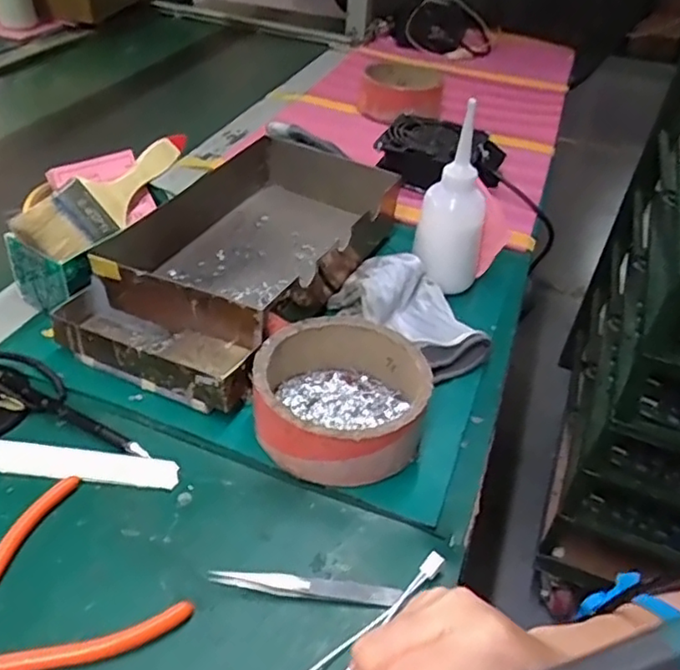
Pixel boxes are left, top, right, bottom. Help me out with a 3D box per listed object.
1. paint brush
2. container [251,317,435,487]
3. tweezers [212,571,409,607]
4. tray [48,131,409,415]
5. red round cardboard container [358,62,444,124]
[{"bbox_3d":[-0.197,-0.123,0.560,0.009,0.052,0.186,-14,23,43],"label":"paint brush"},{"bbox_3d":[0.002,0.047,0.457,0.116,0.055,0.119,3,39,-2],"label":"container"},{"bbox_3d":[-0.020,0.148,0.370,0.110,0.010,0.010,5,39,0],"label":"tweezers"},{"bbox_3d":[-0.086,-0.082,0.586,0.173,0.062,0.335,20,42,17],"label":"tray"},{"bbox_3d":[0.091,-0.355,0.923,0.115,0.050,0.105,8,40,4],"label":"red round cardboard container"}]

